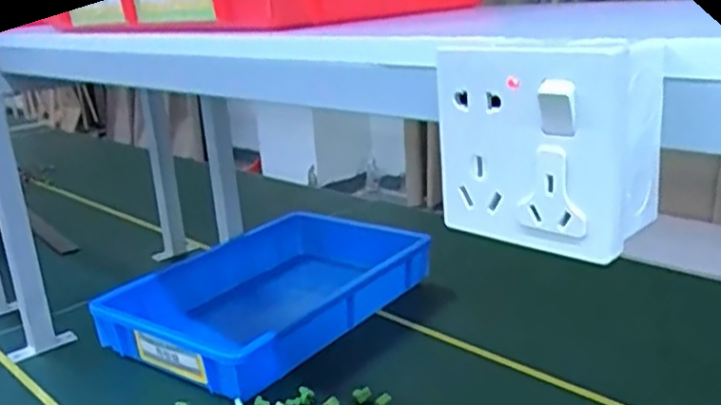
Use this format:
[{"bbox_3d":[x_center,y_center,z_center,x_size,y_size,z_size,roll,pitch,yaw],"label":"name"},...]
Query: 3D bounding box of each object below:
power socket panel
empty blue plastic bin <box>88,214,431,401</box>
[{"bbox_3d":[0.082,-0.028,0.319,0.046,0.084,0.087,-19,22,-40],"label":"power socket panel"},{"bbox_3d":[-0.135,0.121,1.079,0.305,0.080,0.470,8,21,36],"label":"empty blue plastic bin"}]

